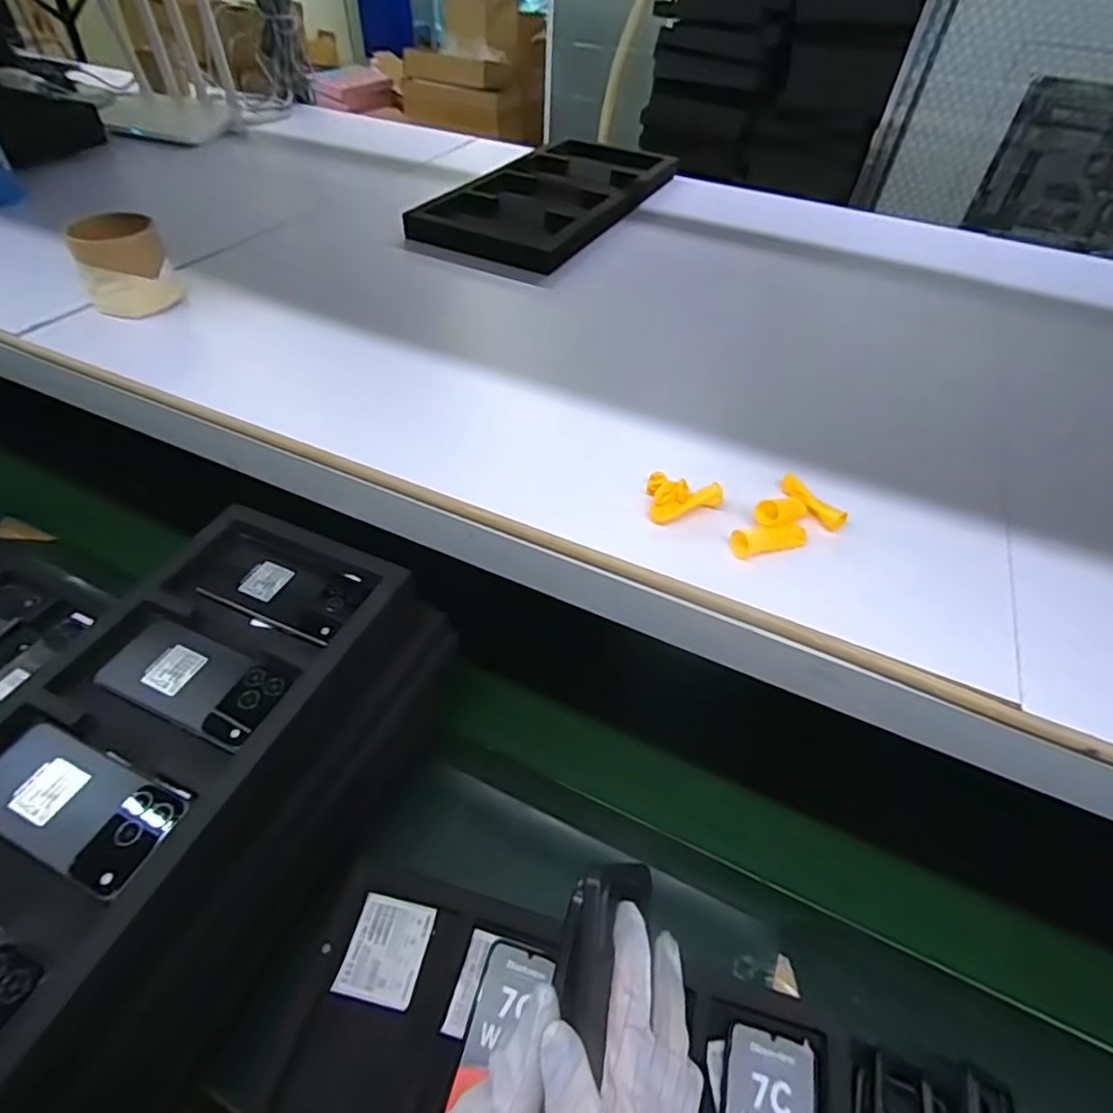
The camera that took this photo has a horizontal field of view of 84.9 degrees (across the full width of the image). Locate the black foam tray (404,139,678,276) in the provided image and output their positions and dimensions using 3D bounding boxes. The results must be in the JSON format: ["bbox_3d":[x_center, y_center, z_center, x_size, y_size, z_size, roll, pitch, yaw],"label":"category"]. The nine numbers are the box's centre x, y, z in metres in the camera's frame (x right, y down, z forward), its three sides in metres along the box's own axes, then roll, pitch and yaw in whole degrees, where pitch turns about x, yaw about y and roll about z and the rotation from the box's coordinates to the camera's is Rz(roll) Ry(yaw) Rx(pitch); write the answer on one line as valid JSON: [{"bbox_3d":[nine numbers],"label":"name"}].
[{"bbox_3d":[0.004,-0.551,0.934,0.239,0.040,0.478,22,50,16],"label":"black foam tray"}]

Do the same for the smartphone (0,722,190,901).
[{"bbox_3d":[-0.348,0.179,0.441,0.155,0.014,0.073,20,49,13],"label":"smartphone"}]

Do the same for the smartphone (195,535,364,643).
[{"bbox_3d":[-0.260,0.028,0.586,0.151,0.014,0.081,20,49,14],"label":"smartphone"}]

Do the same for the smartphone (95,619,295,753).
[{"bbox_3d":[-0.303,0.104,0.515,0.154,0.012,0.076,20,49,13],"label":"smartphone"}]

